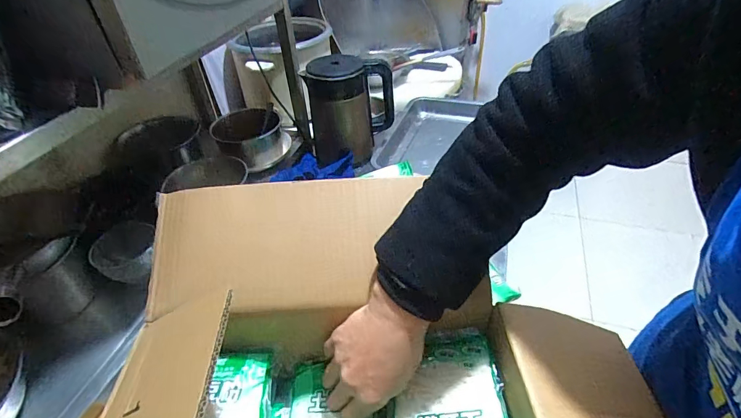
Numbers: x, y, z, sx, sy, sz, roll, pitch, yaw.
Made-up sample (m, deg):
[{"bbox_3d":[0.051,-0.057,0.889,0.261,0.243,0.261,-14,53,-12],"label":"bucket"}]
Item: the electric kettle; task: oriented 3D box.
[{"bbox_3d":[-0.048,-0.231,0.943,0.205,0.222,0.130,-3,41,1],"label":"electric kettle"}]

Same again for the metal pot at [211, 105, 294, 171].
[{"bbox_3d":[-0.274,-0.172,0.924,0.159,0.070,0.166,-2,41,2],"label":"metal pot"}]

